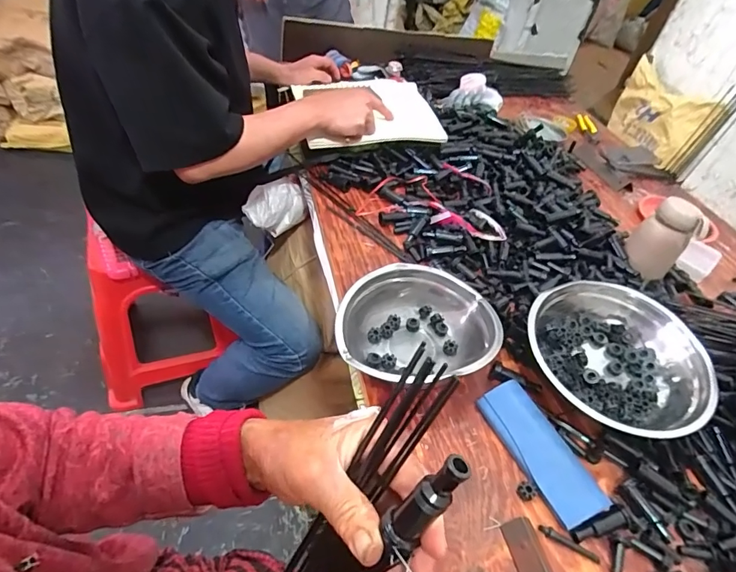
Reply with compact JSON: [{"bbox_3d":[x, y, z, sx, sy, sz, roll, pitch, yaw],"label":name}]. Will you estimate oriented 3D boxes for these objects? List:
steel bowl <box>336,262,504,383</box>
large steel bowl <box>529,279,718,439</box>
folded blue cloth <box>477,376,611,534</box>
[{"bbox_3d":[0.064,0.060,0.585,0.206,0.070,0.186,9,44,-2],"label":"steel bowl"},{"bbox_3d":[0.314,0.096,0.574,0.180,0.088,0.217,-26,53,-6],"label":"large steel bowl"},{"bbox_3d":[0.195,0.186,0.508,0.058,0.025,0.158,-15,50,-25],"label":"folded blue cloth"}]

